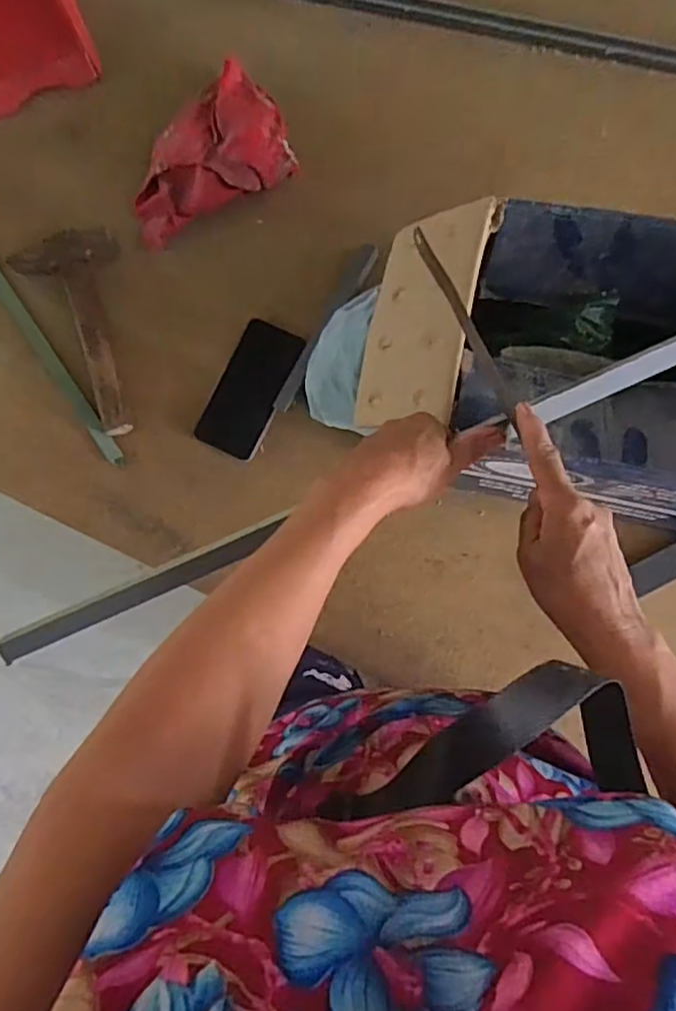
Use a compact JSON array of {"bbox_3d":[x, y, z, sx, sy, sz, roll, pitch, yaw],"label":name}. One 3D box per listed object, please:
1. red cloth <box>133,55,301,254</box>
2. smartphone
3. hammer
[{"bbox_3d":[-0.154,-0.393,0.731,0.203,0.078,0.111,-30,82,-1],"label":"red cloth"},{"bbox_3d":[-0.102,-0.134,0.735,0.074,0.012,0.155,25,85,6],"label":"smartphone"},{"bbox_3d":[-0.299,-0.194,0.730,0.125,0.048,0.231,-12,82,2],"label":"hammer"}]

